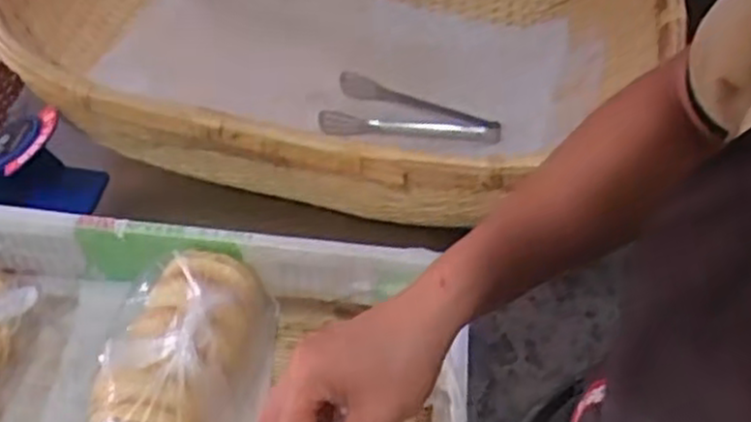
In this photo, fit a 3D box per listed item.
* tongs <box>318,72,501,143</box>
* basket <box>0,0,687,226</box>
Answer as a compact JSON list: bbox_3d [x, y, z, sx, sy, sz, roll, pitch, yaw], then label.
[{"bbox_3d":[0.044,-0.139,1.021,0.228,0.034,0.116,2,52,-1],"label":"tongs"},{"bbox_3d":[-0.069,-0.194,0.995,0.809,0.258,0.488,10,52,5],"label":"basket"}]

